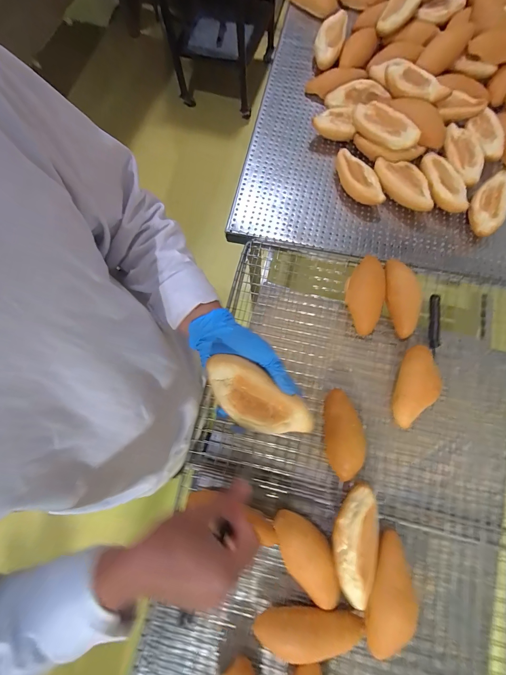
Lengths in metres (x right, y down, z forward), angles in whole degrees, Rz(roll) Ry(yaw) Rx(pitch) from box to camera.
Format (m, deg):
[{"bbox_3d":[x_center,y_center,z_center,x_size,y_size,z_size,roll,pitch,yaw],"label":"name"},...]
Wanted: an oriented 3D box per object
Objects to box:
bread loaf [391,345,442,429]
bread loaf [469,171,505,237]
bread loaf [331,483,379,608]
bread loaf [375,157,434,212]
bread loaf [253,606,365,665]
[{"bbox_3d":[0.280,0.083,0.511,0.060,0.060,0.144,16,77,5],"label":"bread loaf"},{"bbox_3d":[0.477,-0.275,0.604,0.063,0.041,0.144,22,78,6],"label":"bread loaf"},{"bbox_3d":[0.155,0.309,0.454,0.071,0.063,0.161,16,77,5],"label":"bread loaf"},{"bbox_3d":[0.314,-0.318,0.625,0.148,0.048,0.070,39,80,10],"label":"bread loaf"},{"bbox_3d":[0.081,0.424,0.431,0.156,0.056,0.051,-5,76,0],"label":"bread loaf"}]

